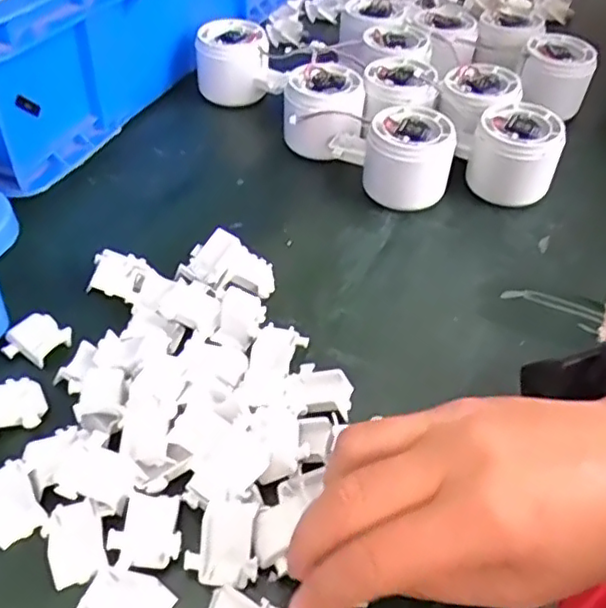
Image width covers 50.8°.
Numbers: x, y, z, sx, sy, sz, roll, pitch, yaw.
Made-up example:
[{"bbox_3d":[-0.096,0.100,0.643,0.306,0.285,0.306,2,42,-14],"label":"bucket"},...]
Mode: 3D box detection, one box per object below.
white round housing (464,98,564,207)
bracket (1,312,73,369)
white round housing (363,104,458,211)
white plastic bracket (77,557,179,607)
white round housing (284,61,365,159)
[{"bbox_3d":[0.147,-0.103,0.444,0.057,0.057,0.051,17,47,13],"label":"white round housing"},{"bbox_3d":[-0.141,0.019,0.338,0.027,0.008,0.029,29,51,23],"label":"bracket"},{"bbox_3d":[0.073,-0.099,0.440,0.056,0.055,0.056,2,45,-2],"label":"white round housing"},{"bbox_3d":[-0.069,0.118,0.250,0.034,0.006,0.027,18,47,14],"label":"white plastic bracket"},{"bbox_3d":[0.014,-0.140,0.477,0.055,0.057,0.057,2,45,-2],"label":"white round housing"}]

